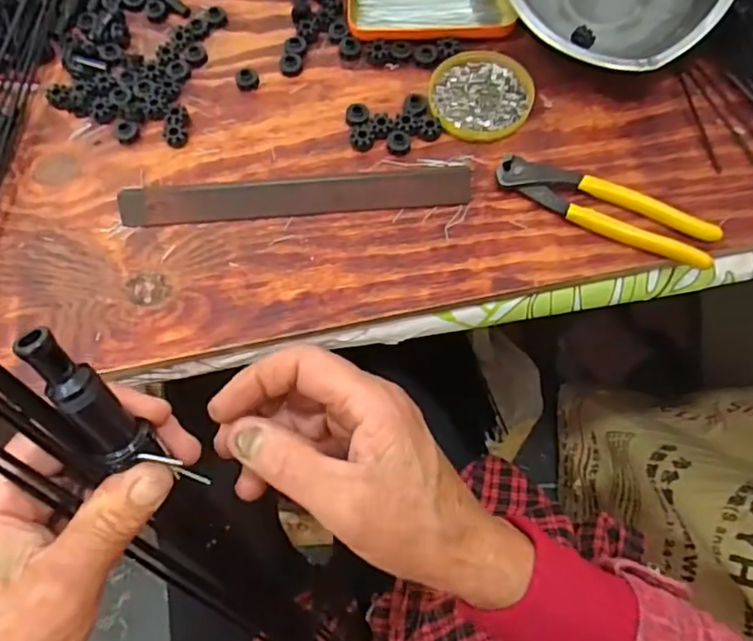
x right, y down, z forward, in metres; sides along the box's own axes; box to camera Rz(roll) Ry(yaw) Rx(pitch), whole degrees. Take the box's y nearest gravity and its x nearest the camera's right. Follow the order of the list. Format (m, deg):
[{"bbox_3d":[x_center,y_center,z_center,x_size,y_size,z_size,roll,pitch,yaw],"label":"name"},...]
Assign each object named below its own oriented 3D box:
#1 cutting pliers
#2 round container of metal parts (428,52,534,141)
[{"bbox_3d":[0.167,-0.083,0.452,0.161,0.018,0.036,27,71,11],"label":"cutting pliers"},{"bbox_3d":[0.086,-0.186,0.502,0.081,0.009,0.087,0,68,1],"label":"round container of metal parts"}]

